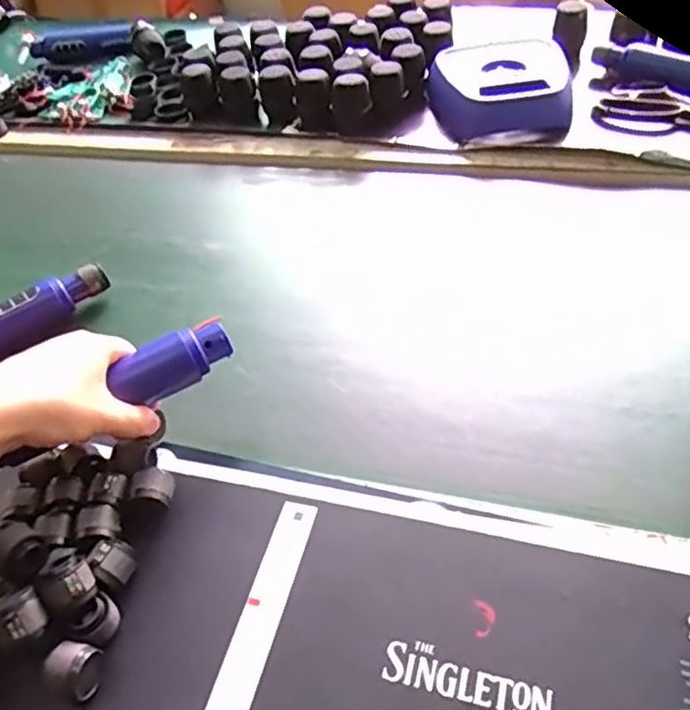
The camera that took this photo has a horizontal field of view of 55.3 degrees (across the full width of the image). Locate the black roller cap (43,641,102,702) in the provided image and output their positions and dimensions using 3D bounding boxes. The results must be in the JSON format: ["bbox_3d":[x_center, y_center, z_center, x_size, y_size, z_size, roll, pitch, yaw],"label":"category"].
[{"bbox_3d":[-0.156,0.180,0.378,0.026,0.026,0.026,-4,46,4],"label":"black roller cap"}]

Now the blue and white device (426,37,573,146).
[{"bbox_3d":[0.182,-0.318,0.784,0.159,0.053,0.162,-1,47,7],"label":"blue and white device"}]

